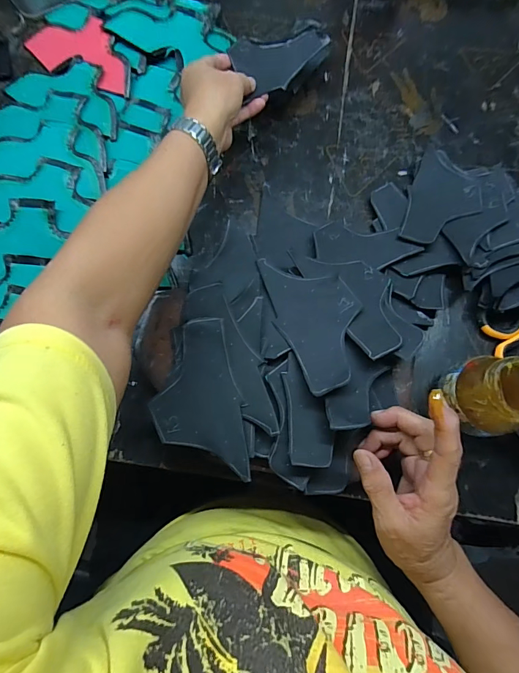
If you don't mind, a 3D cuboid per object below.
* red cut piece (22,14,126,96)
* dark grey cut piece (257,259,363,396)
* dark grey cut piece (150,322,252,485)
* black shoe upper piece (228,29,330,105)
[{"bbox_3d":[-0.223,-0.364,0.482,0.161,0.021,0.082,29,74,7],"label":"red cut piece"},{"bbox_3d":[0.058,-0.020,0.362,0.079,0.013,0.136,-22,69,-10],"label":"dark grey cut piece"},{"bbox_3d":[-0.057,0.057,0.340,0.074,0.008,0.136,-13,79,-1],"label":"dark grey cut piece"},{"bbox_3d":[0.025,-0.317,0.438,0.110,0.011,0.077,-4,73,-3],"label":"black shoe upper piece"}]

